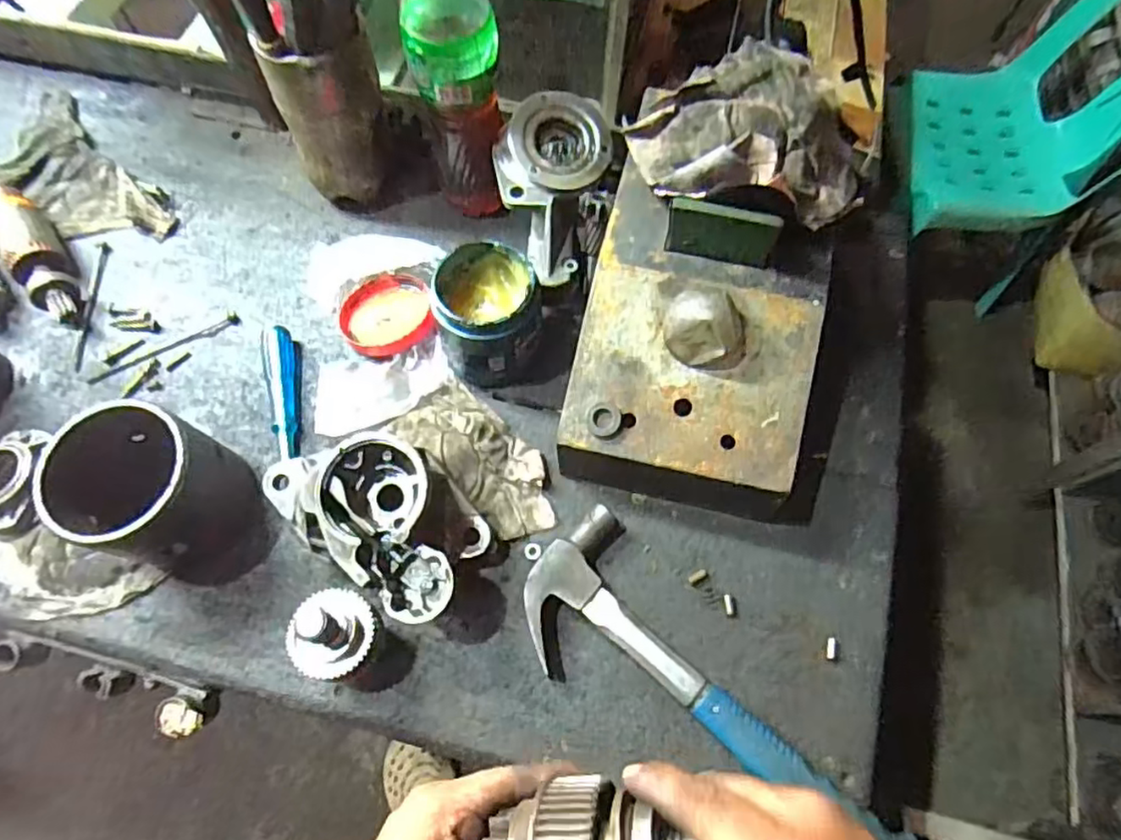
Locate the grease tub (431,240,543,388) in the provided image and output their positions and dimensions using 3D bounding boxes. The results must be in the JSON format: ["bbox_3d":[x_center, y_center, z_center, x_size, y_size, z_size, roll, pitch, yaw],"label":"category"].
[{"bbox_3d":[-0.061,-0.089,0.587,0.095,0.083,0.101,-16,68,-4],"label":"grease tub"}]

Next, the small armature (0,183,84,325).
[{"bbox_3d":[-0.523,-0.167,0.663,0.049,0.046,0.181,-32,70,-11],"label":"small armature"}]

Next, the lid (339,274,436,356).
[{"bbox_3d":[-0.167,-0.101,0.641,0.085,0.021,0.088,-1,68,2],"label":"lid"}]

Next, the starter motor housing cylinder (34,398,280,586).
[{"bbox_3d":[-0.307,0.059,0.527,0.127,0.113,0.103,20,70,10],"label":"starter motor housing cylinder"}]

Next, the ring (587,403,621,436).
[{"bbox_3d":[0.034,0.000,0.511,0.026,0.004,0.026,-1,88,19],"label":"ring"}]

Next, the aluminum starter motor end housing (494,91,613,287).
[{"bbox_3d":[-0.011,-0.210,0.632,0.106,0.087,0.166,-1,89,-8],"label":"aluminum starter motor end housing"}]

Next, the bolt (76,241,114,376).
[{"bbox_3d":[-0.469,-0.116,0.669,0.013,0.004,0.146,-4,68,0],"label":"bolt"}]

